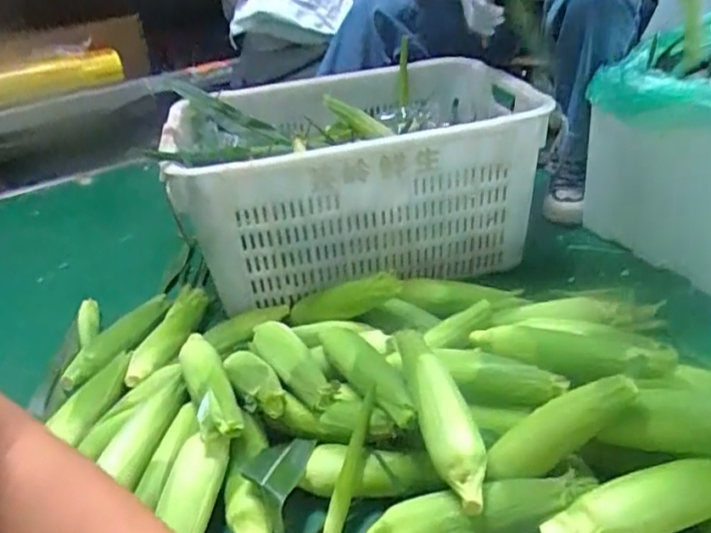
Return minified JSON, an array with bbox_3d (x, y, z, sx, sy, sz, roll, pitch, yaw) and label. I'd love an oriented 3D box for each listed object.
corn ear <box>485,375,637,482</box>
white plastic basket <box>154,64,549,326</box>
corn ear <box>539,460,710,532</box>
[{"bbox_3d":[0.210,0.166,0.628,0.175,0.044,0.039,-44,20,26],"label":"corn ear"},{"bbox_3d":[0.001,-0.167,1.099,0.591,0.266,0.447,-9,32,-5],"label":"white plastic basket"},{"bbox_3d":[0.266,0.224,0.566,0.190,0.041,0.048,-20,31,6],"label":"corn ear"}]

